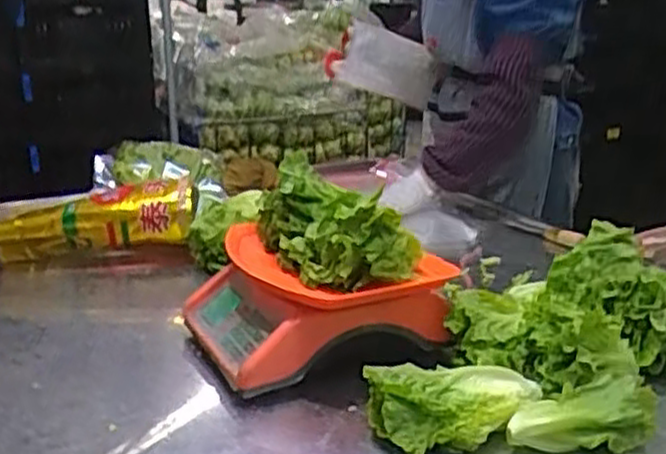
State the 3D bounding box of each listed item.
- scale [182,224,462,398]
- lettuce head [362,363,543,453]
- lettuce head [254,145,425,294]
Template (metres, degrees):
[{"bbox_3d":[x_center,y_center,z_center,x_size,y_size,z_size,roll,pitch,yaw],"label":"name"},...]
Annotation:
[{"bbox_3d":[-0.033,0.095,1.010,0.272,0.127,0.274,-10,19,-28],"label":"scale"},{"bbox_3d":[0.126,0.184,0.825,0.185,0.076,0.088,-2,17,-6],"label":"lettuce head"},{"bbox_3d":[0.008,-0.006,0.959,0.139,0.104,0.218,-7,18,-20],"label":"lettuce head"}]

